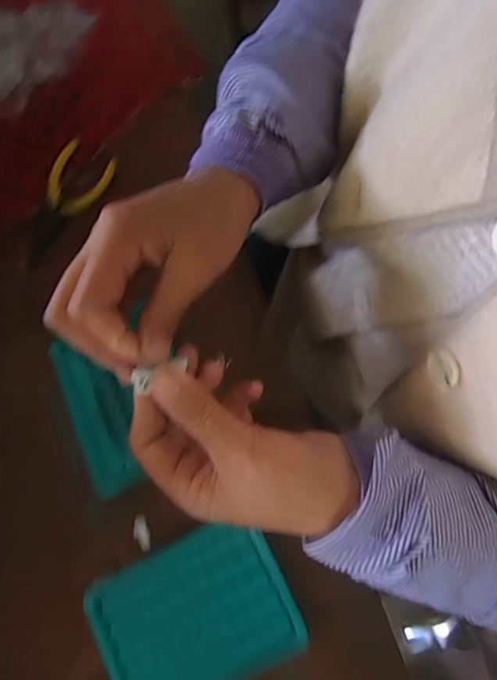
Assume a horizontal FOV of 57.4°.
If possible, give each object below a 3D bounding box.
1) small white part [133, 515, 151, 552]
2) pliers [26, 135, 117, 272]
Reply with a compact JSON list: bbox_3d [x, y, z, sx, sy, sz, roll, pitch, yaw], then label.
[{"bbox_3d":[-0.081,0.147,0.345,0.011,0.006,0.025,-22,75,-1],"label":"small white part"},{"bbox_3d":[-0.170,-0.122,0.403,0.046,0.020,0.117,34,81,12],"label":"pliers"}]

